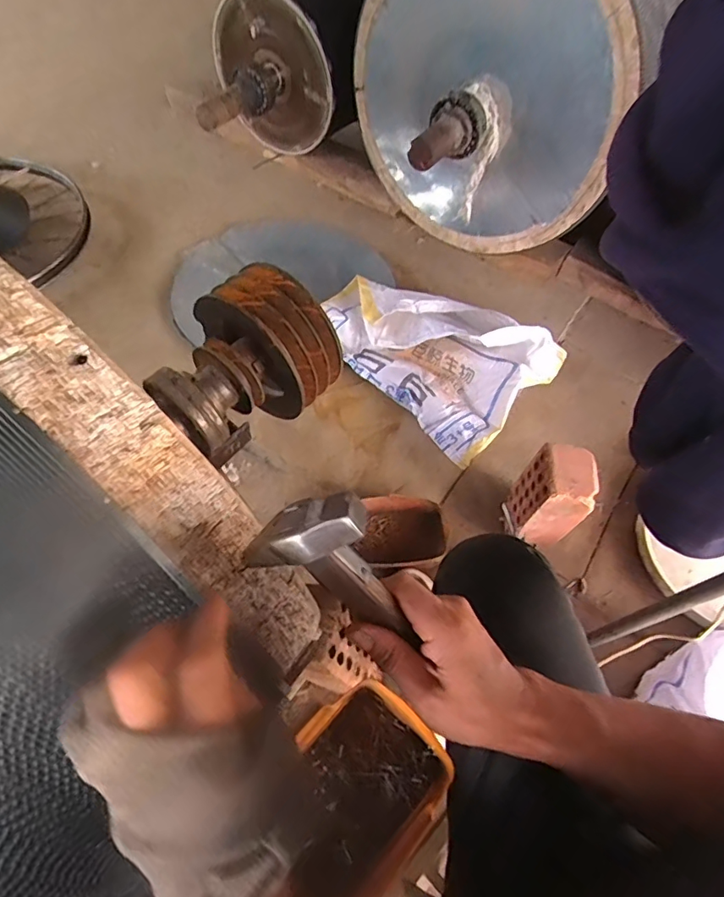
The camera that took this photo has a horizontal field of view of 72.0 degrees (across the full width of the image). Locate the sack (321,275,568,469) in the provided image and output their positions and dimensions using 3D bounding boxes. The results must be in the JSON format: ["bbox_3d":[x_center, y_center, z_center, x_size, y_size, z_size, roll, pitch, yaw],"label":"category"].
[{"bbox_3d":[0.160,-0.244,1.167,0.352,0.142,0.525,-37,67,-24],"label":"sack"}]

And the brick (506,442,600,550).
[{"bbox_3d":[0.342,0.094,0.919,0.096,0.211,0.112,5,58,-1],"label":"brick"}]

